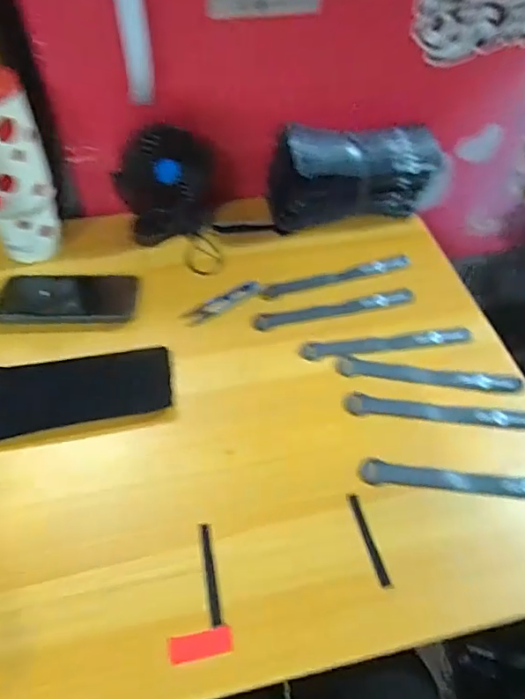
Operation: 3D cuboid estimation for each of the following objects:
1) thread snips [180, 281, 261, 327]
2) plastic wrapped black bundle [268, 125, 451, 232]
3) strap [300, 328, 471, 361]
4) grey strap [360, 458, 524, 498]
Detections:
[{"bbox_3d":[-0.048,-0.058,0.635,0.101,0.009,0.020,-29,59,-22],"label":"thread snips"},{"bbox_3d":[0.123,-0.231,0.710,0.222,0.111,0.079,-10,54,-10],"label":"plastic wrapped black bundle"},{"bbox_3d":[0.142,-0.007,0.610,0.195,0.011,0.021,-4,53,-5],"label":"strap"},{"bbox_3d":[0.195,0.123,0.498,0.198,0.011,0.022,6,53,2],"label":"grey strap"}]

